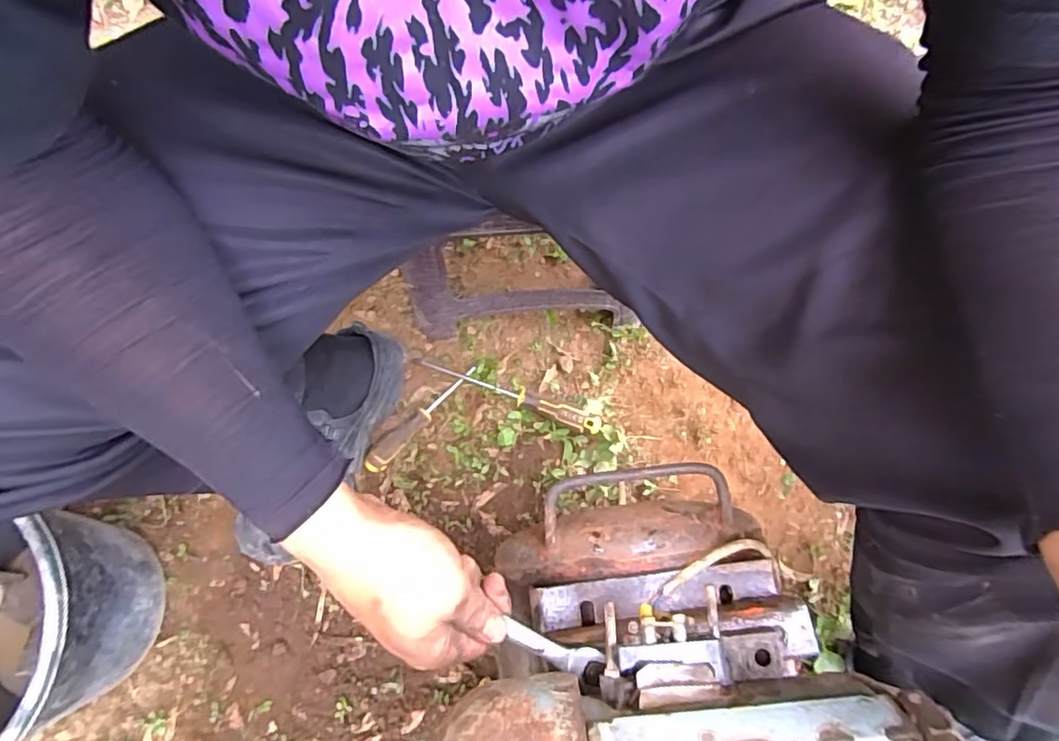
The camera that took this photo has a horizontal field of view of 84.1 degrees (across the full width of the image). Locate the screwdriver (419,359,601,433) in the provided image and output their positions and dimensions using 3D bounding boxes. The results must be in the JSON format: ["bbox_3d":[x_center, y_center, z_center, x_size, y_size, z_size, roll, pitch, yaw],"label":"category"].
[{"bbox_3d":[-0.026,0.026,0.761,0.248,0.026,0.025,23,74,6],"label":"screwdriver"}]

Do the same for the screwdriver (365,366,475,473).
[{"bbox_3d":[-0.140,0.059,0.760,0.028,0.022,0.181,40,76,10],"label":"screwdriver"}]

